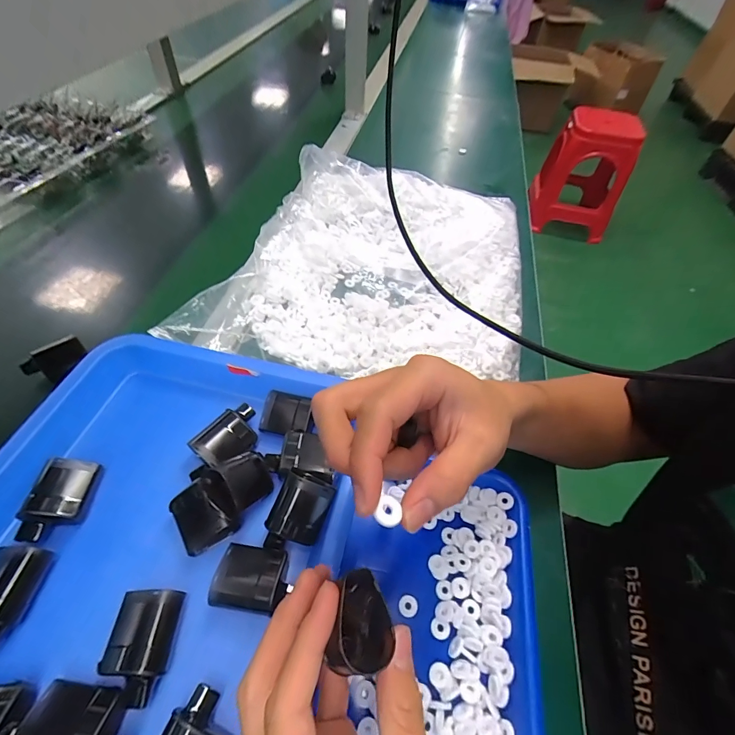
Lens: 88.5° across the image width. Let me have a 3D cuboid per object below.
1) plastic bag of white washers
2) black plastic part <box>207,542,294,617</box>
[{"bbox_3d":[0.013,-0.142,0.489,0.373,0.057,0.388,10,53,4],"label":"plastic bag of white washers"},{"bbox_3d":[-0.075,0.141,0.252,0.046,0.028,0.039,9,53,2],"label":"black plastic part"}]

